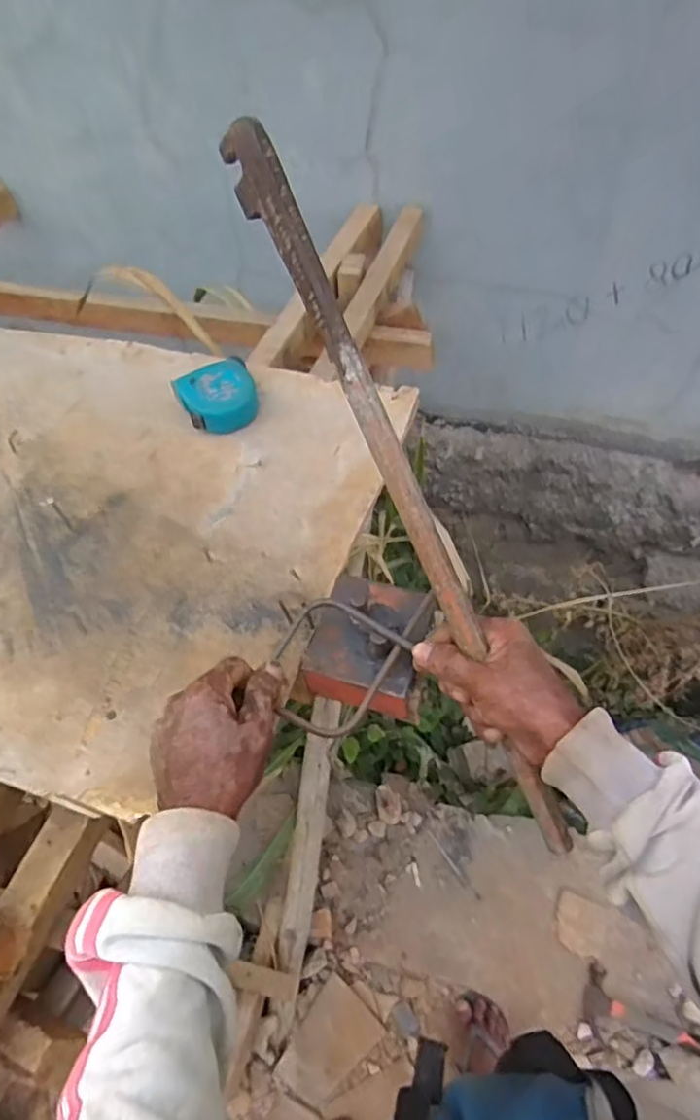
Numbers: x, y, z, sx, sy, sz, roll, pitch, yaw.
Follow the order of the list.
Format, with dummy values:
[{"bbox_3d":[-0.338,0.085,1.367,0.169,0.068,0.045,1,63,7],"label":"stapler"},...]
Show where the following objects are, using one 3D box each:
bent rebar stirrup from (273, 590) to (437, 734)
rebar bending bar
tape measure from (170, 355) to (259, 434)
[{"bbox_3d":[-0.003,0.066,0.503,0.089,0.019,0.148,35,76,13],"label":"bent rebar stirrup"},{"bbox_3d":[0.048,-0.023,0.448,0.022,0.026,0.558,-28,101,-14],"label":"rebar bending bar"},{"bbox_3d":[-0.142,-0.176,0.686,0.082,0.042,0.071,-25,58,-12],"label":"tape measure"}]

